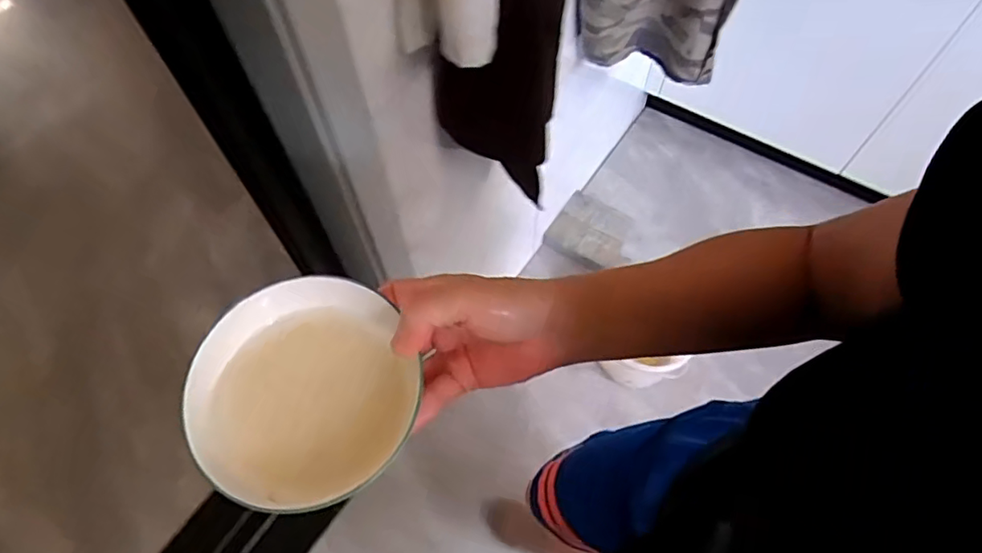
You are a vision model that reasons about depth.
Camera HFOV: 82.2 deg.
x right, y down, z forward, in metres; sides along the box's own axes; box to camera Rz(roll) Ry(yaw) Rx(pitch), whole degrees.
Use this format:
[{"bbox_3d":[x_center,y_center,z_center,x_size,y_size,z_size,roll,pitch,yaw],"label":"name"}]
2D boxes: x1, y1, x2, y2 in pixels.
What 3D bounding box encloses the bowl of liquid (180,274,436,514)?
[{"bbox_3d":[-0.106,0.068,0.330,0.117,0.043,0.124,0,62,1],"label":"bowl of liquid"}]

